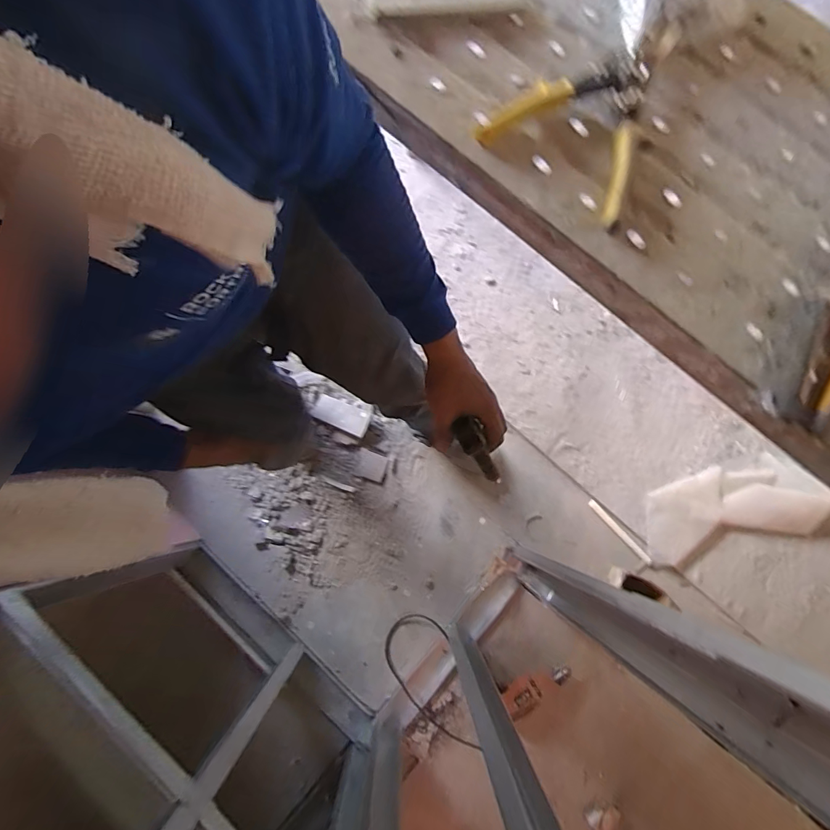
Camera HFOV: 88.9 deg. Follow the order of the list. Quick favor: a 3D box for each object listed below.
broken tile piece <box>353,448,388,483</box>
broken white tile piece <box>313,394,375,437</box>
[{"bbox_3d":[-0.130,0.148,1.240,0.088,0.005,0.080,17,81,4],"label":"broken tile piece"},{"bbox_3d":[-0.216,-0.001,1.250,0.171,0.016,0.093,16,68,14],"label":"broken white tile piece"}]

